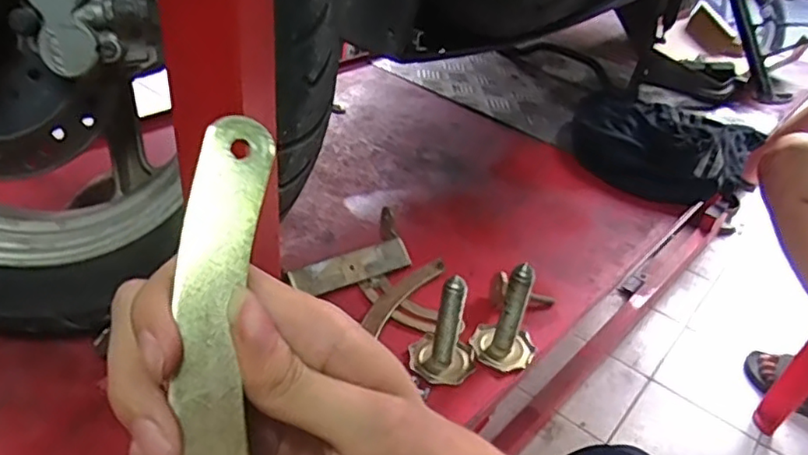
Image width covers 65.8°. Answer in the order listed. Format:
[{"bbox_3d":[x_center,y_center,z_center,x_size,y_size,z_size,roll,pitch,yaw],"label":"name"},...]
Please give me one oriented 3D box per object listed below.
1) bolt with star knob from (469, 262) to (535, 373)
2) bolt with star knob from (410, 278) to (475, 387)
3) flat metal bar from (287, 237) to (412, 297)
[{"bbox_3d":[0.089,0.070,0.519,0.051,0.095,0.043,17,37,13],"label":"bolt with star knob"},{"bbox_3d":[0.036,0.078,0.503,0.054,0.088,0.050,11,36,5],"label":"bolt with star knob"},{"bbox_3d":[-0.047,0.038,0.596,0.122,0.006,0.031,-17,80,-30],"label":"flat metal bar"}]

